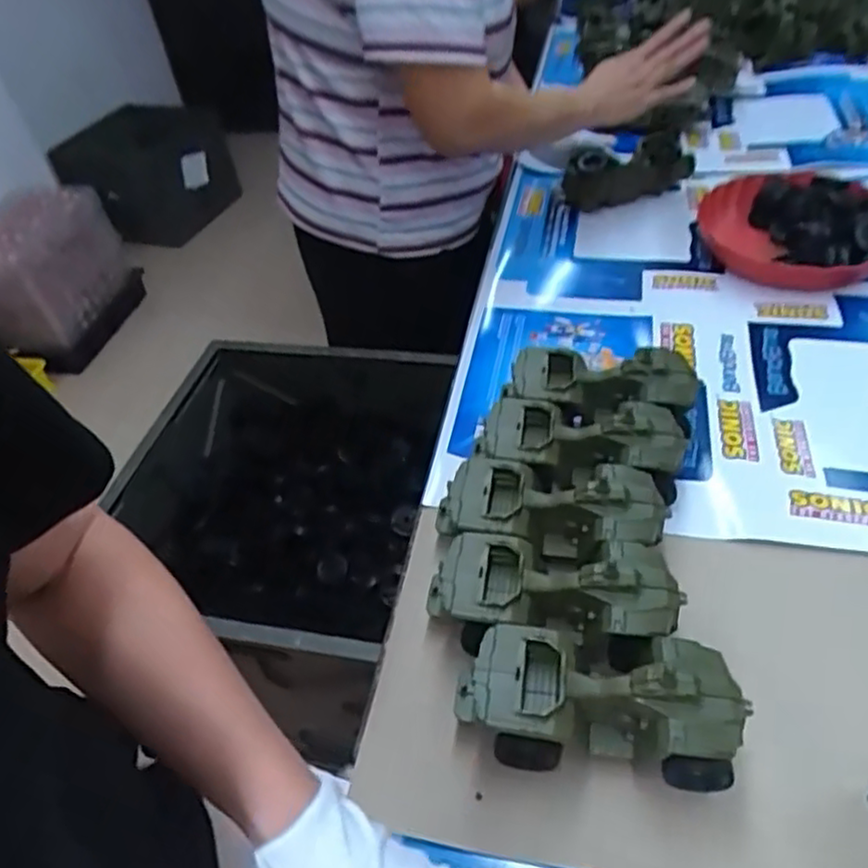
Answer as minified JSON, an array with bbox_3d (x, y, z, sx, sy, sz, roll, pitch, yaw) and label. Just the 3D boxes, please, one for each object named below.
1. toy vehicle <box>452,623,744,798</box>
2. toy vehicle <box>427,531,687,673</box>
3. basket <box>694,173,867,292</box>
[{"bbox_3d":[0.111,0.190,0.492,0.189,0.075,0.083,2,46,10],"label":"toy vehicle"},{"bbox_3d":[0.092,0.129,0.551,0.191,0.078,0.085,5,46,13],"label":"toy vehicle"},{"bbox_3d":[0.475,-0.273,0.914,0.235,0.073,0.215,5,46,13],"label":"basket"}]

